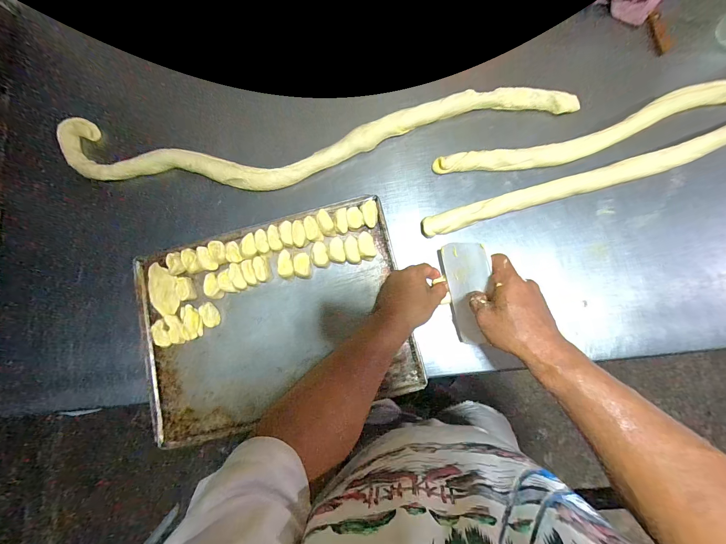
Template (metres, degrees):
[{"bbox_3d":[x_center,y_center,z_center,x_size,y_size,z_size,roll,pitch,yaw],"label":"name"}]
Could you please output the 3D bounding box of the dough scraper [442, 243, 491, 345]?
[{"bbox_3d":[0.154,0.031,0.439,0.007,0.099,0.151,-13,88,-17],"label":"dough scraper"}]

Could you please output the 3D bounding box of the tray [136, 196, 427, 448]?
[{"bbox_3d":[-0.154,0.080,0.513,0.444,0.024,0.326,-15,82,3],"label":"tray"}]

